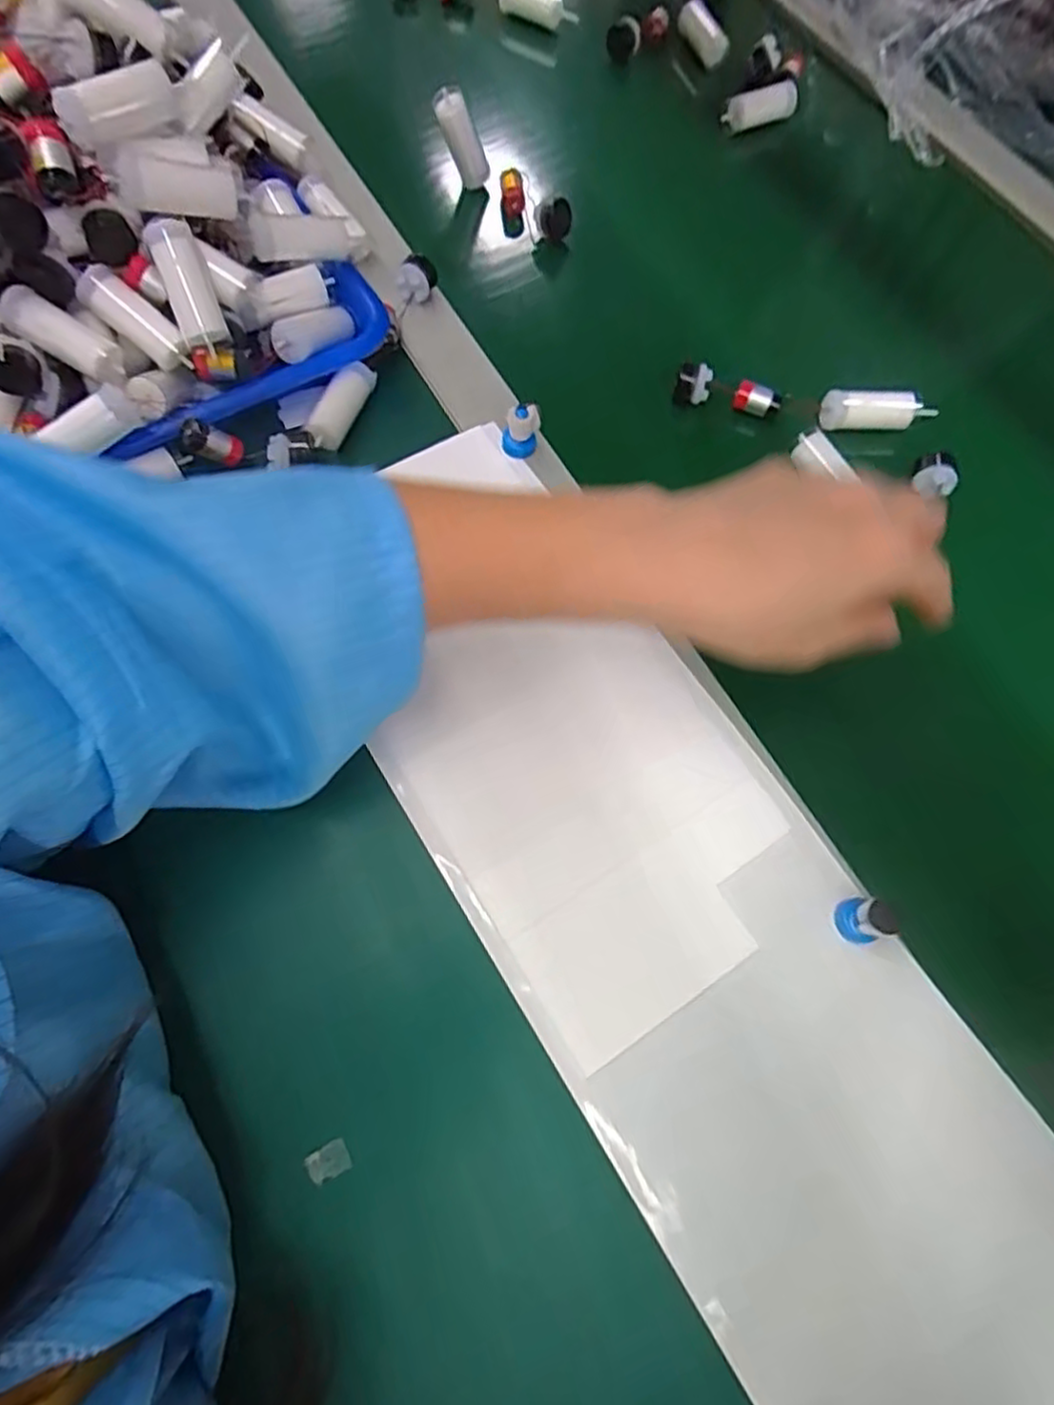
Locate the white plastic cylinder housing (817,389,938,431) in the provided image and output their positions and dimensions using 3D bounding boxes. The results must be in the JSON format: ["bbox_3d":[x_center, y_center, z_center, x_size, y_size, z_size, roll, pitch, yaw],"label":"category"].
[{"bbox_3d":[0.204,-0.172,0.403,0.060,0.017,0.021,6,67,-4],"label":"white plastic cylinder housing"}]

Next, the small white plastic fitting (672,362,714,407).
[{"bbox_3d":[0.099,-0.189,0.406,0.022,0.025,0.013,9,50,12],"label":"small white plastic fitting"}]

